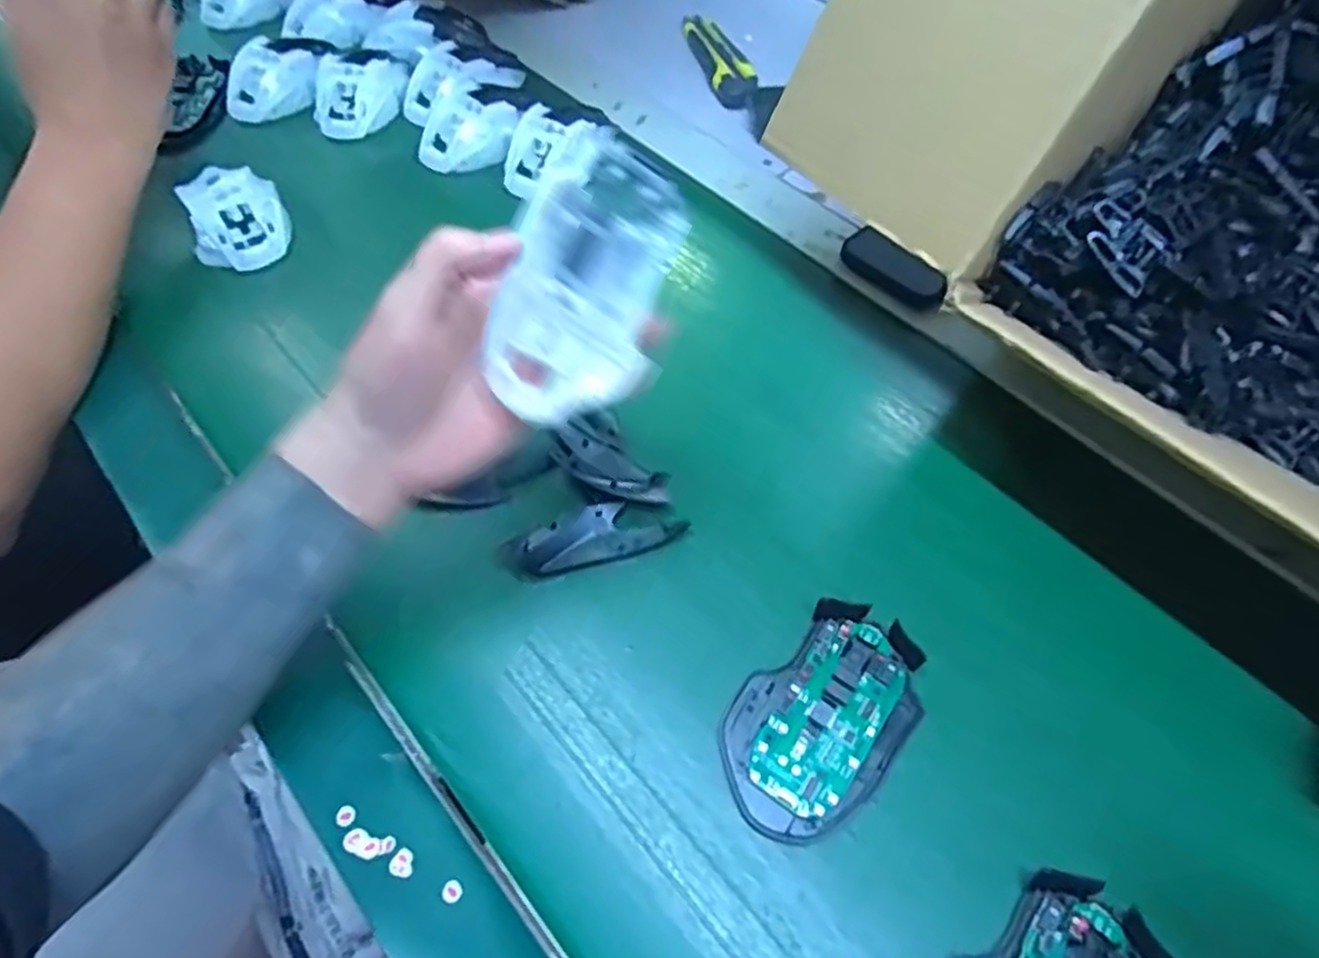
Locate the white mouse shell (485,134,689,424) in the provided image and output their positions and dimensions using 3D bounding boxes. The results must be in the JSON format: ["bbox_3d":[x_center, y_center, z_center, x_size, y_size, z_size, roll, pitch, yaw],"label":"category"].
[{"bbox_3d":[-0.034,-0.083,0.326,0.064,0.112,0.035,13,9,-31],"label":"white mouse shell"}]

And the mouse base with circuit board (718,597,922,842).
[{"bbox_3d":[0.080,0.114,0.360,0.072,0.014,0.115,37,65,22],"label":"mouse base with circuit board"}]

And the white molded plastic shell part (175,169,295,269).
[{"bbox_3d":[-0.313,-0.193,0.555,0.066,0.041,0.083,-24,60,-14],"label":"white molded plastic shell part"}]

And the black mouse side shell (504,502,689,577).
[{"bbox_3d":[-0.035,0.029,0.416,0.095,0.019,0.033,-14,58,-9],"label":"black mouse side shell"}]

